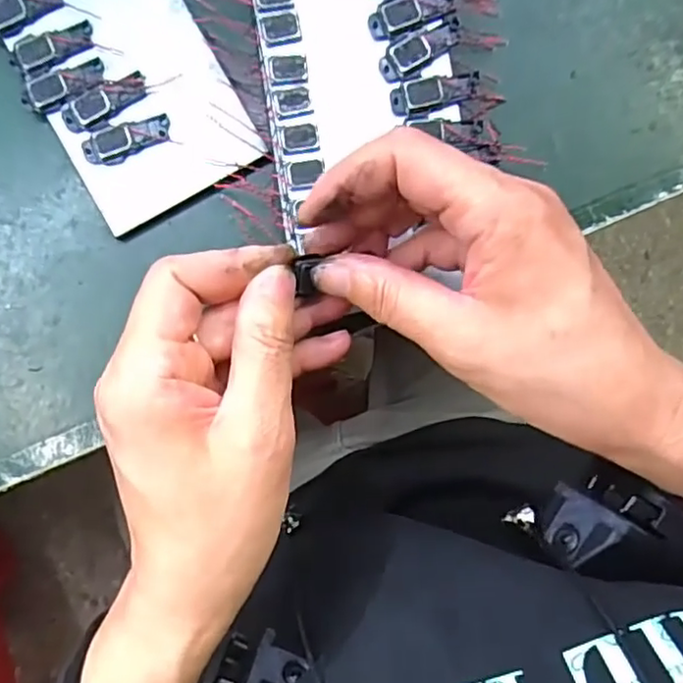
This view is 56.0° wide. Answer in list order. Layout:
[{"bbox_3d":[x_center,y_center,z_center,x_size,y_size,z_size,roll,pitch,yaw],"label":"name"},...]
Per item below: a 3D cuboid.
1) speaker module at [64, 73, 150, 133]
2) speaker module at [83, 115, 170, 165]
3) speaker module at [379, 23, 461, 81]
[{"bbox_3d":[-0.107,-0.109,0.290,0.040,0.004,0.015,-28,90,-3],"label":"speaker module"},{"bbox_3d":[-0.097,-0.092,0.290,0.040,0.004,0.014,-17,90,-3],"label":"speaker module"},{"bbox_3d":[0.034,-0.127,0.281,0.038,0.004,0.014,-29,90,-3],"label":"speaker module"}]

